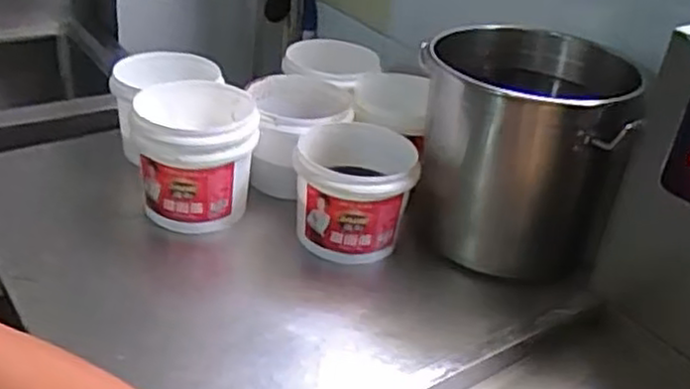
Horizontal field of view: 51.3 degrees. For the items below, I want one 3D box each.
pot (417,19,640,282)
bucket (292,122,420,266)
[{"bbox_3d":[0.276,-0.073,1.171,0.305,0.314,0.316,14,32,13],"label":"pot"},{"bbox_3d":[0.011,-0.003,1.160,0.180,0.162,0.190,5,31,-3],"label":"bucket"}]

